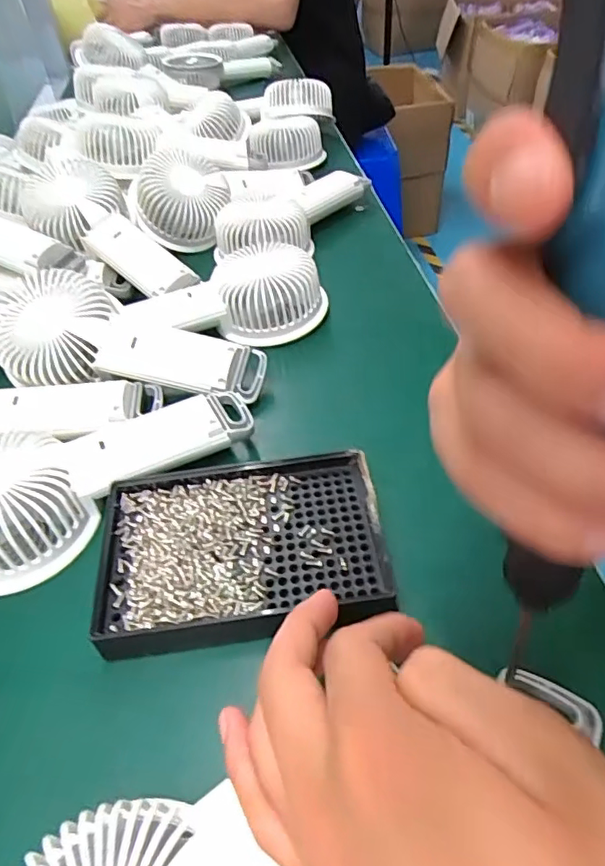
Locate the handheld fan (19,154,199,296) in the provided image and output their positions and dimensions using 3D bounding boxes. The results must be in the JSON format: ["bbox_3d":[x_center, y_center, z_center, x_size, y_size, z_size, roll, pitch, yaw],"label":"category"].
[{"bbox_3d":[-0.170,-0.174,0.449,0.188,0.041,0.073,40,59,10],"label":"handheld fan"}]

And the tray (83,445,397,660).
[{"bbox_3d":[-0.031,0.060,0.276,0.140,0.026,0.097,-8,48,-3],"label":"tray"}]

